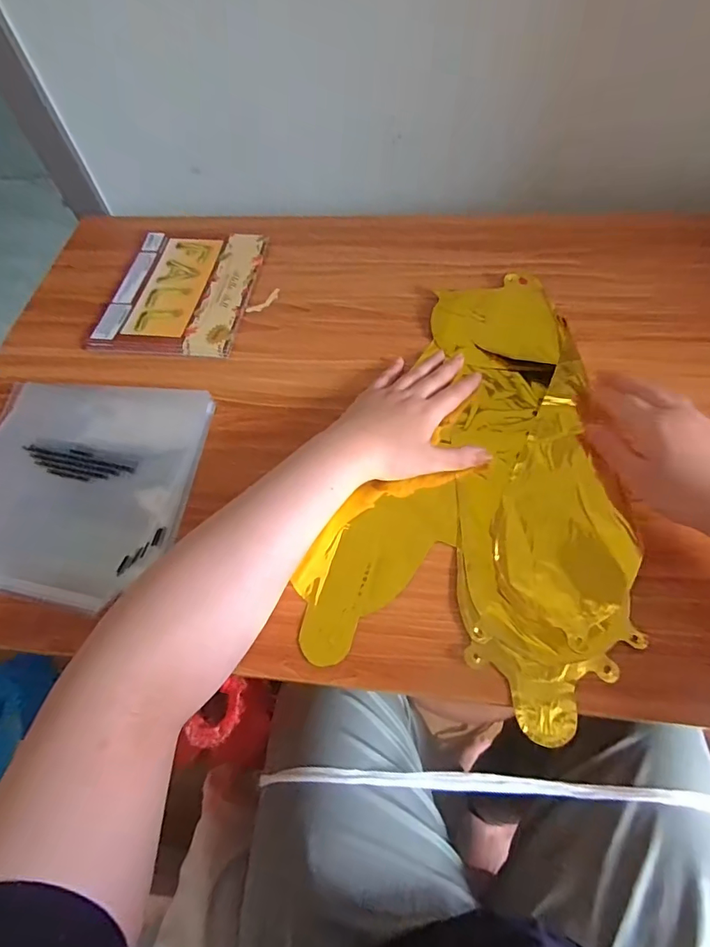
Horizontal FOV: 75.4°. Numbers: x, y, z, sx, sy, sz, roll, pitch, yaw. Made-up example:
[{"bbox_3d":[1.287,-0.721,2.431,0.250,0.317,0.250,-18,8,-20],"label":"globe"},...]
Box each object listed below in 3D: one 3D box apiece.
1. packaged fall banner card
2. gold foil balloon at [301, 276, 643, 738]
[{"bbox_3d":[-0.202,-0.213,0.538,0.161,0.011,0.194,6,62,7],"label":"packaged fall banner card"},{"bbox_3d":[0.131,-0.014,0.400,0.228,0.031,0.407,20,64,14],"label":"gold foil balloon"}]

